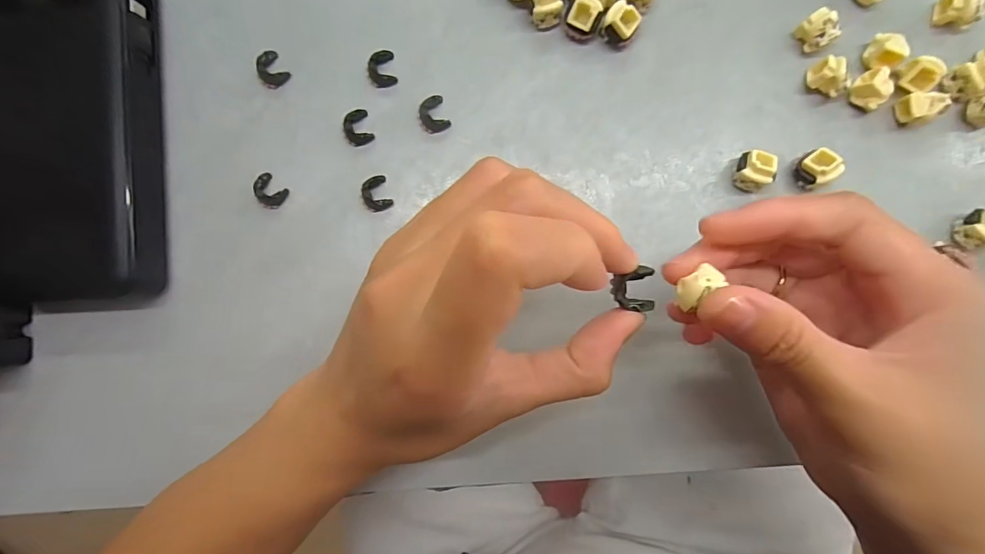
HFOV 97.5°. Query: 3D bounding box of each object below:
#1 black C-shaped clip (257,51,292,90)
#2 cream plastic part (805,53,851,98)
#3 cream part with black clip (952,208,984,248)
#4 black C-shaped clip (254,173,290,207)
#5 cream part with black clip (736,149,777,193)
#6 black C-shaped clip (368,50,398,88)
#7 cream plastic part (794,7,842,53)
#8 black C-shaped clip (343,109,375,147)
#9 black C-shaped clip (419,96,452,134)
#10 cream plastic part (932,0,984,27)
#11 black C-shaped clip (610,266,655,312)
[{"bbox_3d":[-0.108,-0.100,0.208,0.014,0.006,0.015,0,89,4],"label":"black C-shaped clip"},{"bbox_3d":[0.148,-0.088,0.190,0.011,0.013,0.017,-29,87,3],"label":"cream plastic part"},{"bbox_3d":[0.209,-0.021,0.185,0.013,0.016,0.016,-11,88,4],"label":"cream part with black clip"},{"bbox_3d":[-0.108,-0.041,0.208,0.015,0.005,0.013,40,92,4],"label":"black C-shaped clip"},{"bbox_3d":[0.116,-0.047,0.192,0.014,0.015,0.016,18,90,4],"label":"cream part with black clip"},{"bbox_3d":[-0.053,-0.099,0.206,0.012,0.006,0.015,-9,88,4],"label":"black C-shaped clip"},{"bbox_3d":[0.144,-0.109,0.192,0.013,0.012,0.015,-36,87,2],"label":"cream plastic part"},{"bbox_3d":[-0.065,-0.071,0.206,0.013,0.006,0.016,-16,88,3],"label":"black C-shaped clip"},{"bbox_3d":[-0.028,-0.076,0.205,0.013,0.006,0.016,-20,88,3],"label":"black C-shaped clip"},{"bbox_3d":[0.203,-0.117,0.188,0.016,0.014,0.011,17,90,4],"label":"cream plastic part"},{"bbox_3d":[0.046,0.004,0.140,0.013,0.004,0.014,-7,90,3],"label":"black C-shaped clip"}]

